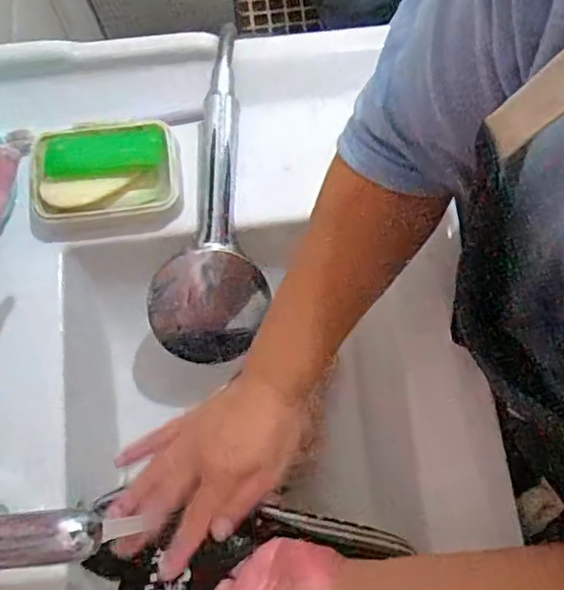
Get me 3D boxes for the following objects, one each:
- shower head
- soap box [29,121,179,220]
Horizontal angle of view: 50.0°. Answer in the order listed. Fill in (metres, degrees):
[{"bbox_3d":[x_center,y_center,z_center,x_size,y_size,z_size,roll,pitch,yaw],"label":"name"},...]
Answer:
[{"bbox_3d":[-0.064,-0.097,0.523,0.098,0.066,0.268,4,95,2],"label":"shower head"},{"bbox_3d":[-0.152,-0.107,0.520,0.120,0.031,0.082,-8,74,-2],"label":"soap box"}]

